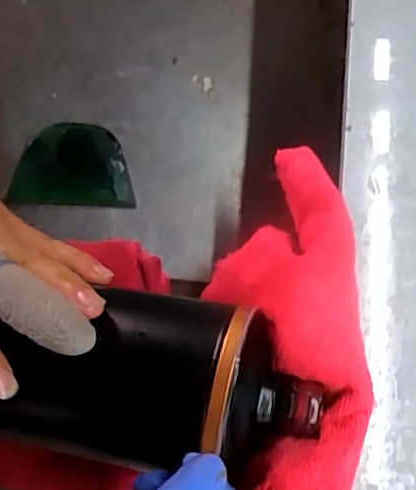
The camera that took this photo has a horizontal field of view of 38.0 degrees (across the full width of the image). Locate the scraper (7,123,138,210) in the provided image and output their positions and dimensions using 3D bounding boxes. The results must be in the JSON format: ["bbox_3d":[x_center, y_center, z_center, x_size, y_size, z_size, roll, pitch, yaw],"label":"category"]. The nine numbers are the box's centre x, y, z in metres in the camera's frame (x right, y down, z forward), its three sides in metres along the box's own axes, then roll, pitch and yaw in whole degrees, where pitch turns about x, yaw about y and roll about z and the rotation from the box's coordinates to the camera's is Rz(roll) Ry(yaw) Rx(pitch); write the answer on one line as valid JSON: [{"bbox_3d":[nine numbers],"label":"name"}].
[{"bbox_3d":[-0.090,-0.054,0.408,0.077,0.020,0.055,1,80,-1],"label":"scraper"}]

